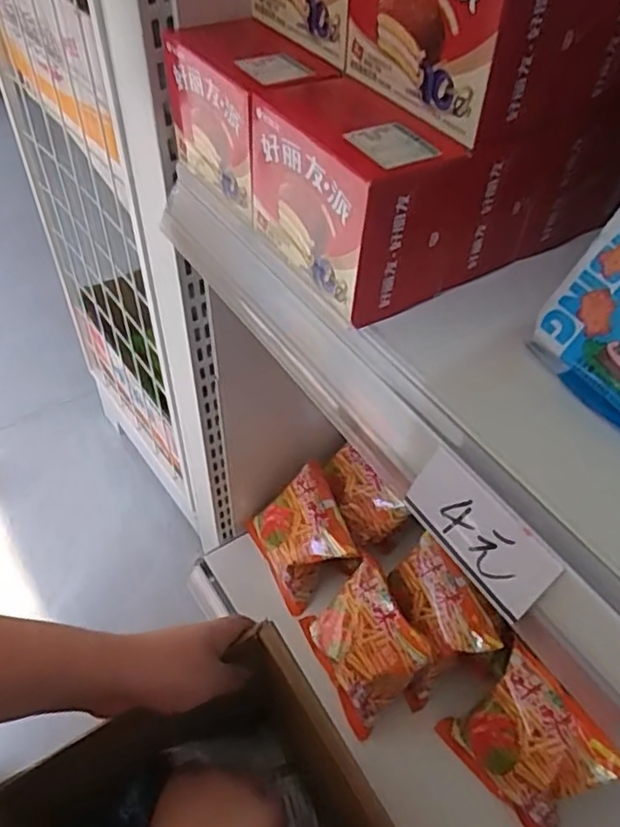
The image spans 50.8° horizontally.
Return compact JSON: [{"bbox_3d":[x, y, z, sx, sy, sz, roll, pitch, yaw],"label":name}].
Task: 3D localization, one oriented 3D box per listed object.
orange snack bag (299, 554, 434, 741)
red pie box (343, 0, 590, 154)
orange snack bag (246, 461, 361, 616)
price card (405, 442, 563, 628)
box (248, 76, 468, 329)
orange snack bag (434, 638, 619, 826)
[{"bbox_3d":[0.059,0.245,0.696,0.045,0.129,0.137,12,35,-43],"label":"orange snack bag"},{"bbox_3d":[0.073,-0.202,0.321,0.067,0.089,0.110,-22,53,-19],"label":"red pie box"},{"bbox_3d":[-0.007,0.145,0.785,0.048,0.133,0.137,18,33,-45],"label":"orange snack bag"},{"bbox_3d":[0.075,0.054,0.295,0.004,0.037,0.075,-1,40,-44],"label":"price card"},{"bbox_3d":[0.022,-0.124,0.361,0.069,0.083,0.113,-25,54,-21],"label":"box"},{"bbox_3d":[0.210,0.324,0.636,0.059,0.135,0.136,13,29,-39],"label":"orange snack bag"}]

